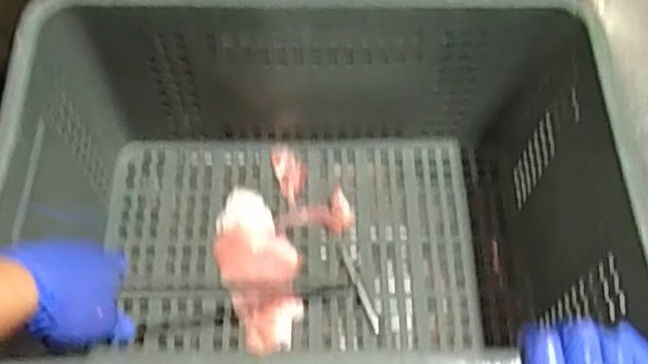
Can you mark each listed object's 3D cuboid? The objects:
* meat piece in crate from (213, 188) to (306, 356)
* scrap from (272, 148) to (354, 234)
[{"bbox_3d":[-0.072,0.090,0.732,0.082,0.031,0.186,-21,63,-11],"label":"meat piece in crate"},{"bbox_3d":[-0.014,0.010,0.789,0.085,0.015,0.110,-4,61,-3],"label":"scrap"}]

